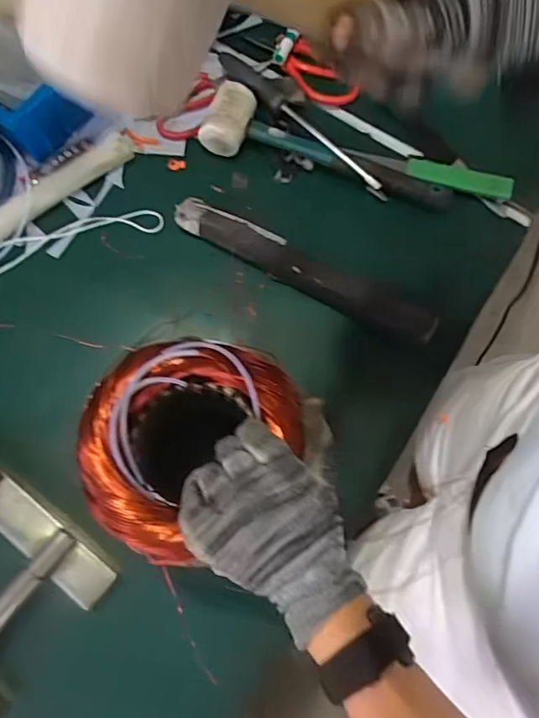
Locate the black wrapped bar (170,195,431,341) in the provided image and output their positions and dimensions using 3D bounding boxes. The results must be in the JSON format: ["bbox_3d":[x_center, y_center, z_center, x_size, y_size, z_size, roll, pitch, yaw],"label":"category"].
[{"bbox_3d":[0.036,-0.095,0.563,0.287,0.033,0.037,28,75,6],"label":"black wrapped bar"}]

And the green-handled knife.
[{"bbox_3d":[0.178,-0.212,0.599,0.193,0.011,0.025,12,74,1],"label":"green-handled knife"}]

